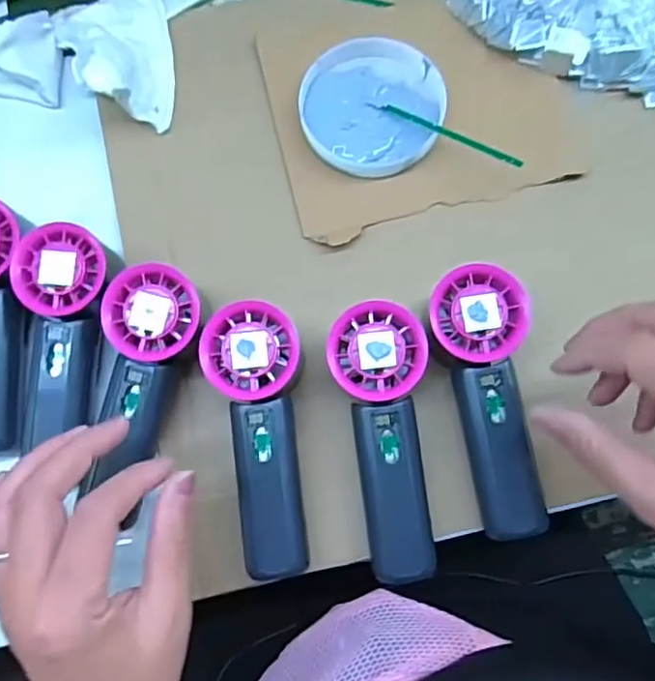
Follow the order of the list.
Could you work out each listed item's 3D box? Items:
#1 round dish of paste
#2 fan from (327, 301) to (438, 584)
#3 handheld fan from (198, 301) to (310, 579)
[{"bbox_3d":[0.031,-0.164,0.427,0.098,0.021,0.095,0,75,1],"label":"round dish of paste"},{"bbox_3d":[0.034,0.060,0.357,0.052,0.057,0.152,-6,74,0],"label":"fan"},{"bbox_3d":[-0.035,0.058,0.360,0.051,0.055,0.152,-11,75,-2],"label":"handheld fan"}]

